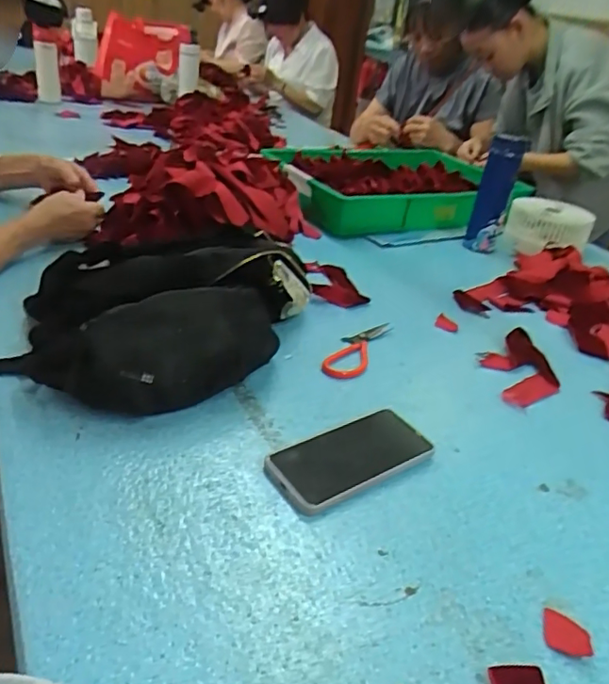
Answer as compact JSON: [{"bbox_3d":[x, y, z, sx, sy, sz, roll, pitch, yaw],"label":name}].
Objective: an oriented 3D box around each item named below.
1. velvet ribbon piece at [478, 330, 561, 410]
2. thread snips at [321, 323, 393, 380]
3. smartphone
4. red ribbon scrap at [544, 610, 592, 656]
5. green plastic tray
[{"bbox_3d":[0.283,0.030,0.747,0.093,0.017,0.155,2,32,-10],"label":"velvet ribbon piece"},{"bbox_3d":[0.070,0.006,0.742,0.048,0.006,0.155,19,33,18],"label":"thread snips"},{"bbox_3d":[0.044,0.112,0.554,0.162,0.014,0.080,-14,38,-32],"label":"smartphone"},{"bbox_3d":[0.198,0.221,0.425,0.033,0.004,0.033,16,32,14],"label":"red ribbon scrap"},{"bbox_3d":[0.205,-0.364,1.313,0.546,0.080,0.426,-8,35,-24],"label":"green plastic tray"}]

